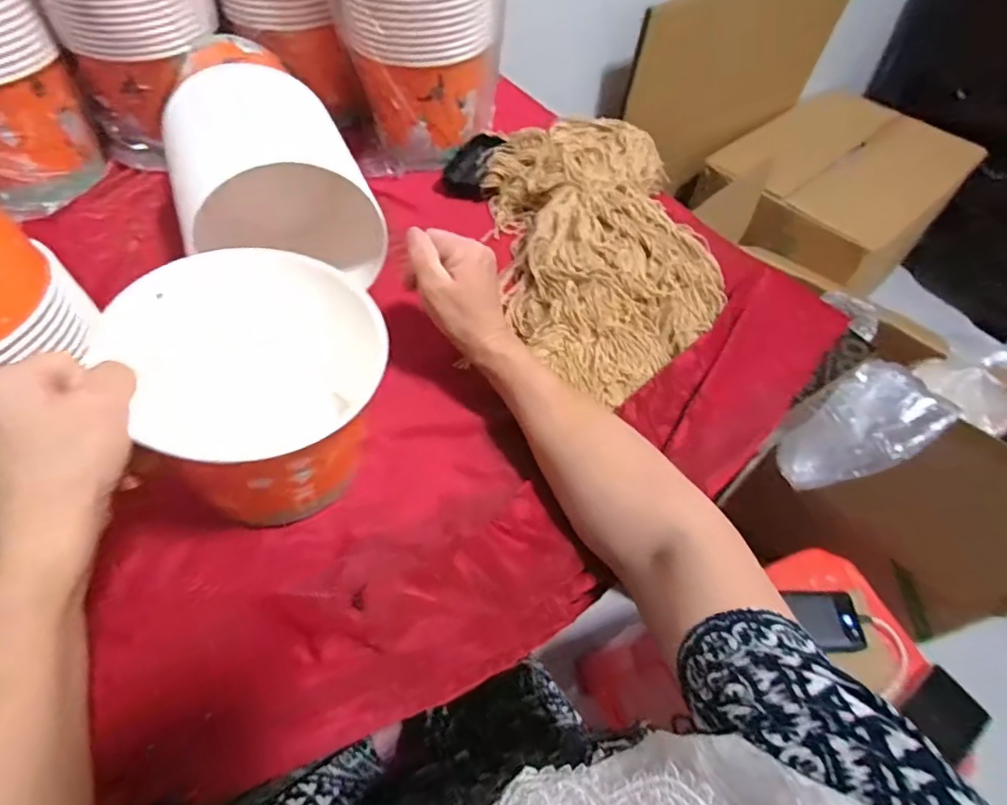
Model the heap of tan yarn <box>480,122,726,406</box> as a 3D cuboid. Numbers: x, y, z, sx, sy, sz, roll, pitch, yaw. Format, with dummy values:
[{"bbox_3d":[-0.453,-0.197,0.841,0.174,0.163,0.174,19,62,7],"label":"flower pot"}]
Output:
[{"bbox_3d":[0.096,-0.180,0.585,0.210,0.071,0.394,-6,54,-7],"label":"heap of tan yarn"}]

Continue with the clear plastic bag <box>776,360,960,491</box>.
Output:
[{"bbox_3d":[0.454,0.035,0.689,0.171,0.115,0.117,-31,60,-22],"label":"clear plastic bag"}]

